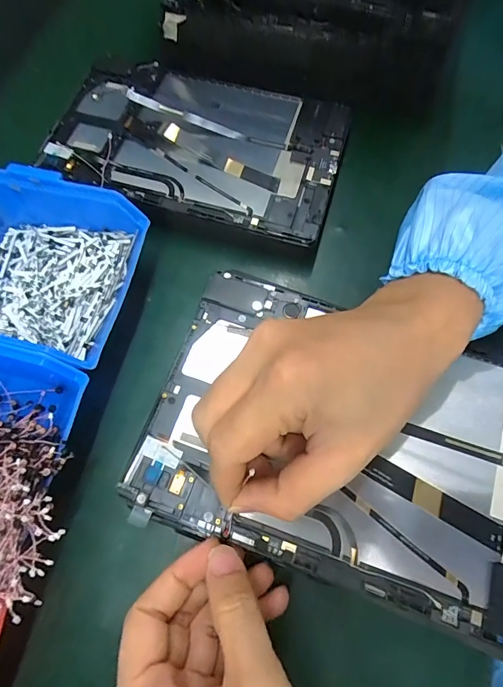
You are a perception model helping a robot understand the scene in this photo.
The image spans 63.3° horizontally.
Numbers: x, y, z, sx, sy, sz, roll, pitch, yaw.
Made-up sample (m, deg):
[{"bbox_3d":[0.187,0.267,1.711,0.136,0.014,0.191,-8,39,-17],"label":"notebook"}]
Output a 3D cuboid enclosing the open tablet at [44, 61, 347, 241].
[{"bbox_3d":[-0.047,-0.173,0.342,0.235,0.017,0.144,16,71,6],"label":"open tablet"}]

